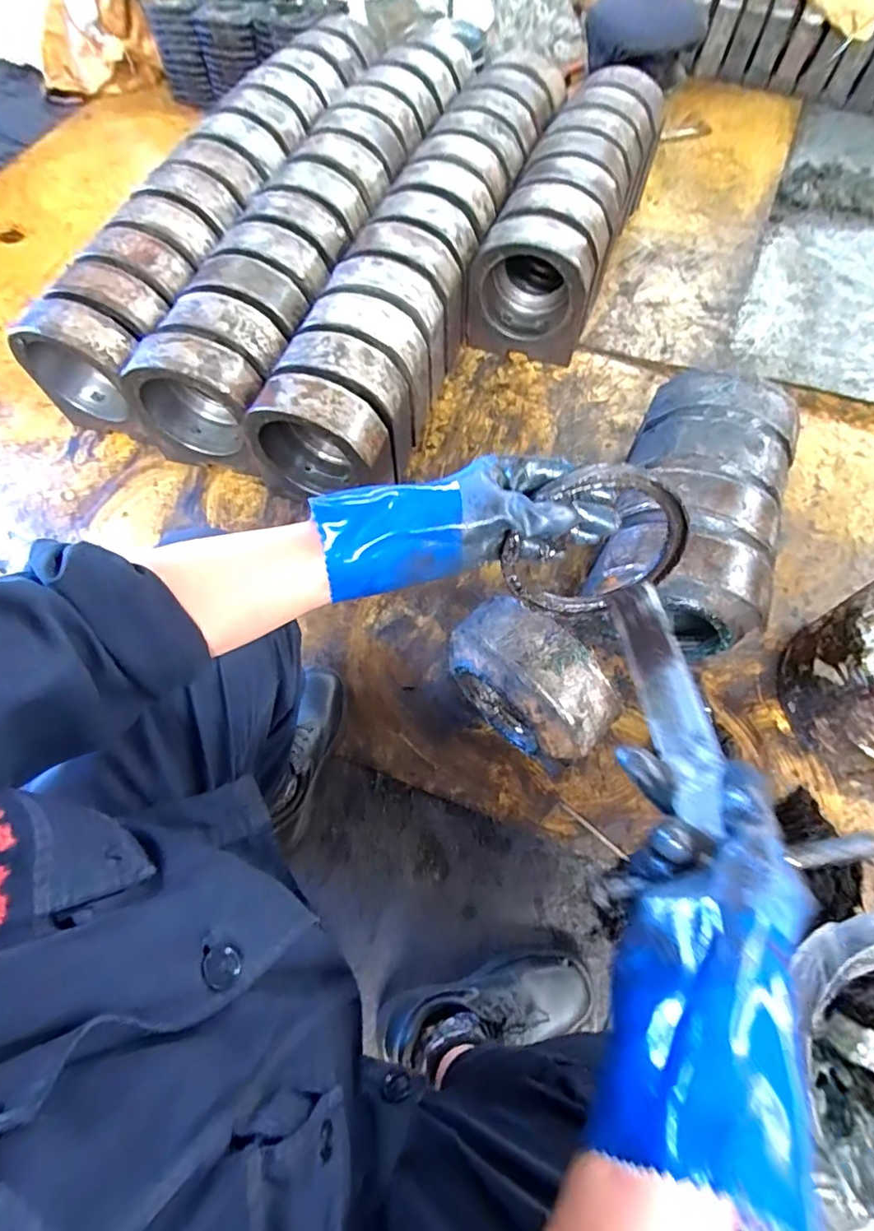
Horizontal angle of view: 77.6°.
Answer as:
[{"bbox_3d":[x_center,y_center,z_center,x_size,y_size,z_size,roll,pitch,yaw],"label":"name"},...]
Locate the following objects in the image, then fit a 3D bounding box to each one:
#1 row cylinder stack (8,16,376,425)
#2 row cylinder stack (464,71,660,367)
[{"bbox_3d":[-0.385,-0.856,1.144,0.242,0.207,1.130,27,69,12],"label":"row cylinder stack"},{"bbox_3d":[0.292,-0.856,1.162,0.214,0.254,0.658,22,68,10],"label":"row cylinder stack"}]

